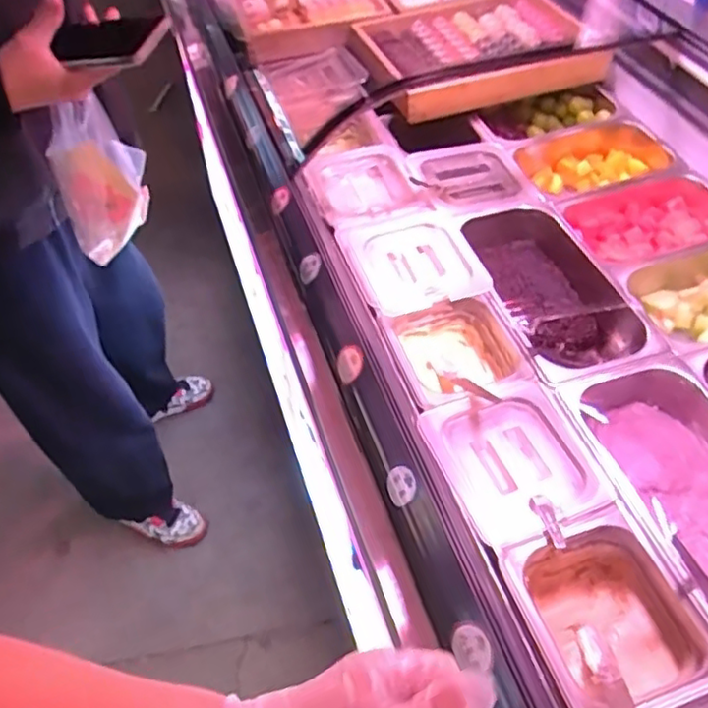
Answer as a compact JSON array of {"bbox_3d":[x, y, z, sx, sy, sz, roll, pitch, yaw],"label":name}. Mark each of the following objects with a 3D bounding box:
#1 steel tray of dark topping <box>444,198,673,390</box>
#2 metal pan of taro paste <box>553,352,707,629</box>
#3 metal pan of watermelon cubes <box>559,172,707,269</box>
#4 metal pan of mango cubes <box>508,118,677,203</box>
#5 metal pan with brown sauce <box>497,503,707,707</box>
[{"bbox_3d":[0.263,-0.079,0.898,0.173,0.083,0.331,-14,52,-10],"label":"steel tray of dark topping"},{"bbox_3d":[0.368,0.159,0.693,0.180,0.084,0.324,-15,52,-11],"label":"metal pan of taro paste"},{"bbox_3d":[0.452,-0.193,0.983,0.247,0.079,0.155,-19,53,-13],"label":"metal pan of watermelon cubes"},{"bbox_3d":[0.396,-0.314,1.087,0.256,0.080,0.167,-14,52,-10],"label":"metal pan of mango cubes"},{"bbox_3d":[0.236,0.264,0.616,0.146,0.080,0.183,-16,52,-11],"label":"metal pan with brown sauce"}]

